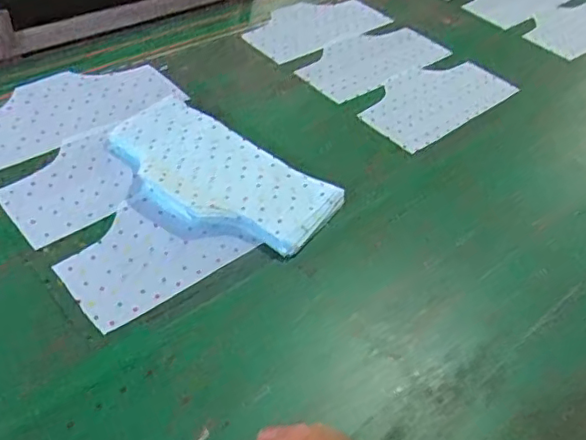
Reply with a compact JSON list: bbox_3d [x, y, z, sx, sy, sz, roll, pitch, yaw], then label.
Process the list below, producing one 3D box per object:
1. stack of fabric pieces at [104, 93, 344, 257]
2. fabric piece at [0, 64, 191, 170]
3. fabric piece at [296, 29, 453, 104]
[{"bbox_3d":[-0.120,-0.059,0.790,0.352,0.029,0.200,33,50,23],"label":"stack of fabric pieces"},{"bbox_3d":[-0.349,-0.181,0.885,0.319,0.009,0.184,-26,52,-29],"label":"fabric piece"},{"bbox_3d":[0.150,-0.311,1.092,0.322,0.008,0.160,-29,55,-30],"label":"fabric piece"}]

